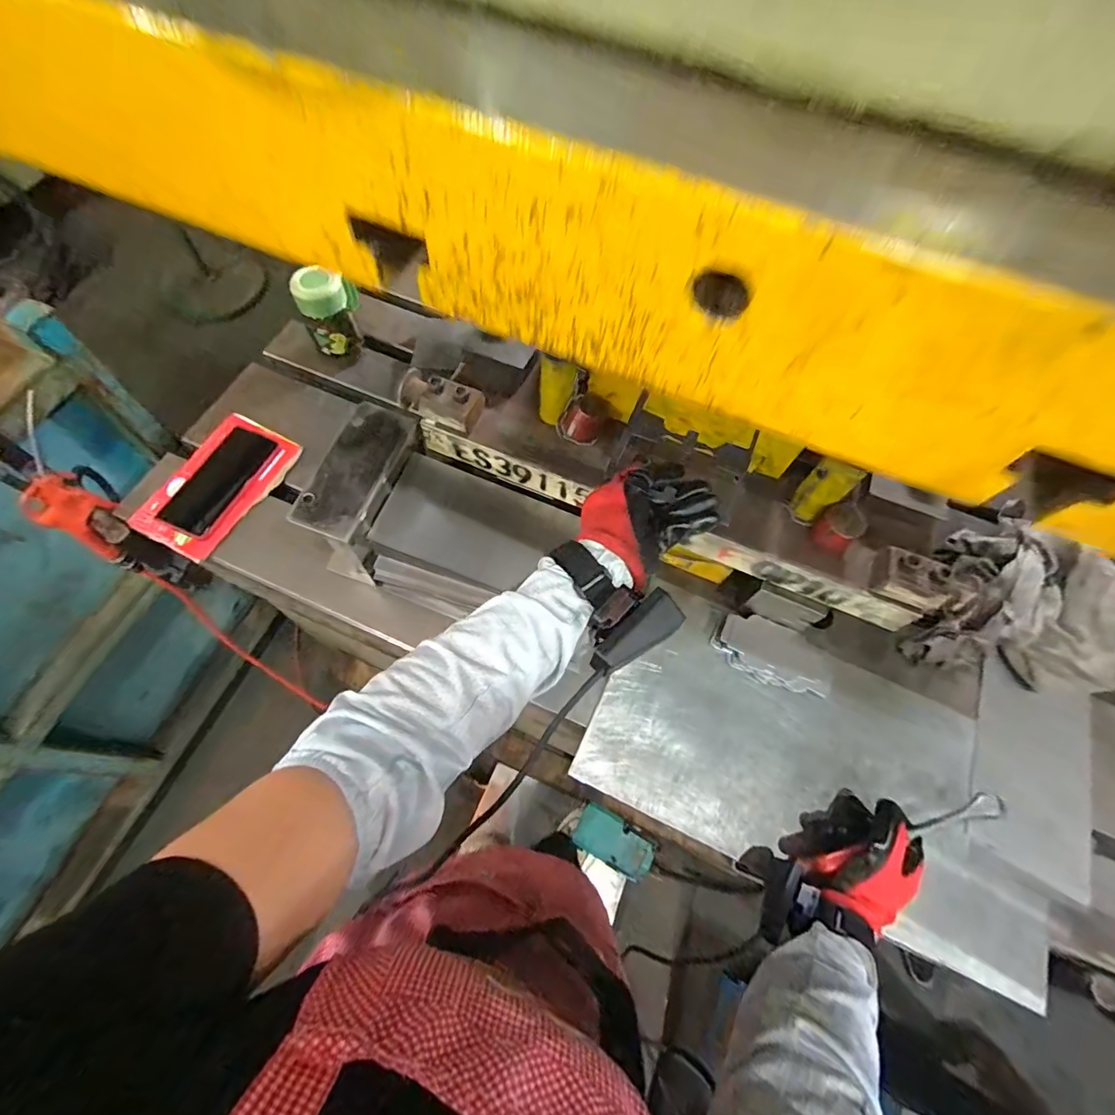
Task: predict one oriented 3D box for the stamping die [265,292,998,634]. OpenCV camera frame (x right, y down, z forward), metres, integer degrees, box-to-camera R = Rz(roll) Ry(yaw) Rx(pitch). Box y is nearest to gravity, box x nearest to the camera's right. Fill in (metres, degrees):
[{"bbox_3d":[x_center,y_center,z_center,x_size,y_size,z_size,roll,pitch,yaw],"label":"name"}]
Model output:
[{"bbox_3d":[0.124,-0.102,0.555,0.596,0.167,0.166,23,65,7],"label":"stamping die"}]

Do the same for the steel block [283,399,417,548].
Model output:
[{"bbox_3d":[-0.217,-0.098,0.563,0.074,0.032,0.170,18,64,5],"label":"steel block"}]

